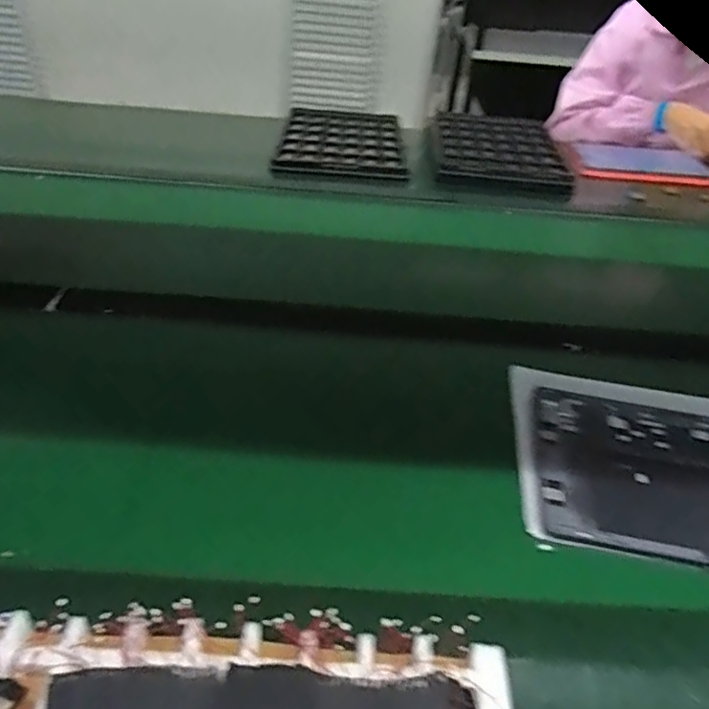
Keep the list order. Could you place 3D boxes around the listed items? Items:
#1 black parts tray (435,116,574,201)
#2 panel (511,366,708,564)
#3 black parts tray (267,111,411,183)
[{"bbox_3d":[0.265,-0.381,1.101,0.233,0.029,0.335,5,39,-1],"label":"black parts tray"},{"bbox_3d":[0.287,0.098,0.527,0.282,0.009,0.201,9,40,4],"label":"panel"},{"bbox_3d":[-0.022,-0.402,1.105,0.219,0.021,0.341,3,39,-3],"label":"black parts tray"}]

